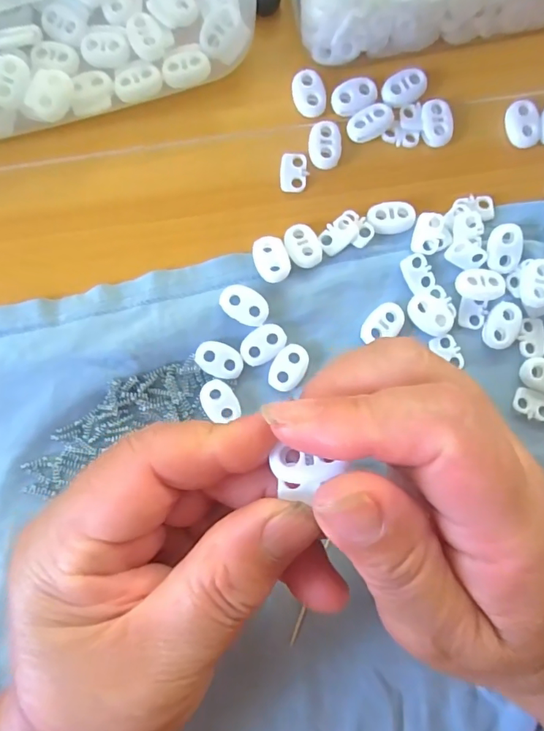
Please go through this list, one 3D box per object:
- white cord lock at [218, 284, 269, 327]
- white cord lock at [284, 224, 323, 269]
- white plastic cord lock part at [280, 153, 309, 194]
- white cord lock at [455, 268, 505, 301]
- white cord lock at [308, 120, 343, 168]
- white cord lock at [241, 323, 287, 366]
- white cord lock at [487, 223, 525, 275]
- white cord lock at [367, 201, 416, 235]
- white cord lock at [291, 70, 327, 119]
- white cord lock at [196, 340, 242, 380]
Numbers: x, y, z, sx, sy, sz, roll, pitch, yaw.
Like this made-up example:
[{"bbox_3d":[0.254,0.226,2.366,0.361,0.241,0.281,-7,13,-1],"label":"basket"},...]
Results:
[{"bbox_3d":[-0.012,-0.027,0.219,0.023,0.005,0.015,28,87,2],"label":"white cord lock"},{"bbox_3d":[0.015,-0.055,0.221,0.015,0.004,0.021,-22,87,-1],"label":"white cord lock"},{"bbox_3d":[0.011,-0.092,0.230,0.013,0.004,0.018,4,87,0],"label":"white plastic cord lock part"},{"bbox_3d":[0.097,-0.038,0.223,0.021,0.004,0.015,-5,87,0],"label":"white cord lock"},{"bbox_3d":[0.026,-0.105,0.229,0.015,0.004,0.021,2,87,0],"label":"white cord lock"},{"bbox_3d":[-0.004,-0.010,0.221,0.022,0.004,0.015,-41,87,-2],"label":"white cord lock"},{"bbox_3d":[0.108,-0.053,0.222,0.015,0.005,0.021,2,87,0],"label":"white cord lock"},{"bbox_3d":[0.056,-0.069,0.228,0.022,0.006,0.015,-8,87,-1],"label":"white cord lock"},{"bbox_3d":[0.018,-0.130,0.230,0.015,0.004,0.021,-11,87,-1],"label":"white cord lock"},{"bbox_3d":[-0.024,-0.003,0.220,0.022,0.004,0.015,28,87,1],"label":"white cord lock"}]

